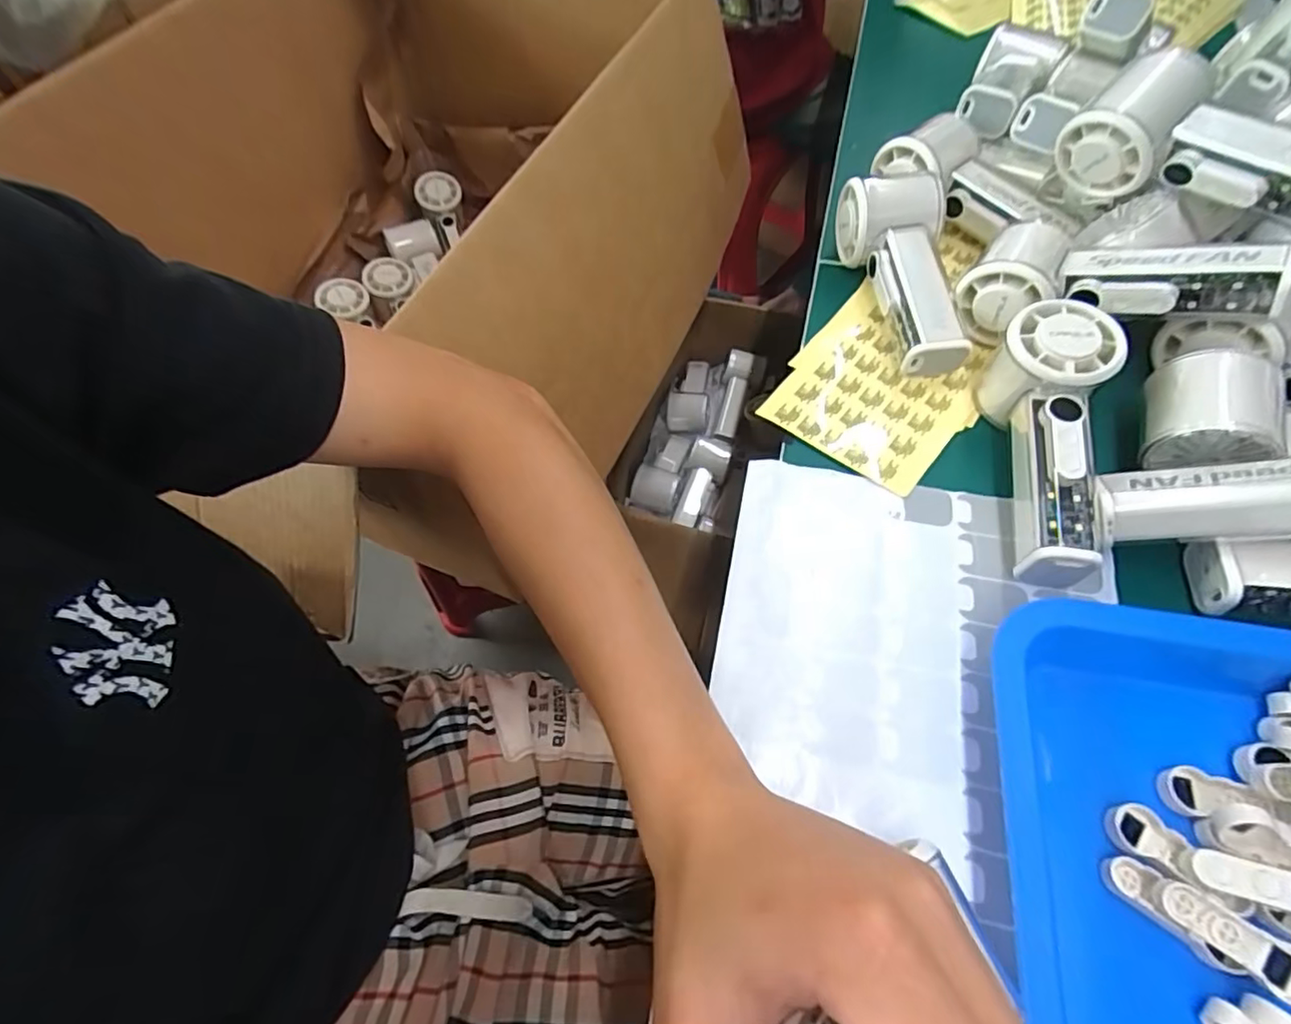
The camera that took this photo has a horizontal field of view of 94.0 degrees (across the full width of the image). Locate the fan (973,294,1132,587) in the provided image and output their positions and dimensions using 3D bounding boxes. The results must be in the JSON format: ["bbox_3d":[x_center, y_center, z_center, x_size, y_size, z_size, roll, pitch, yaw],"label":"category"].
[{"bbox_3d":[0.212,-0.038,0.324,0.052,0.062,0.148,17,63,13],"label":"fan"}]

